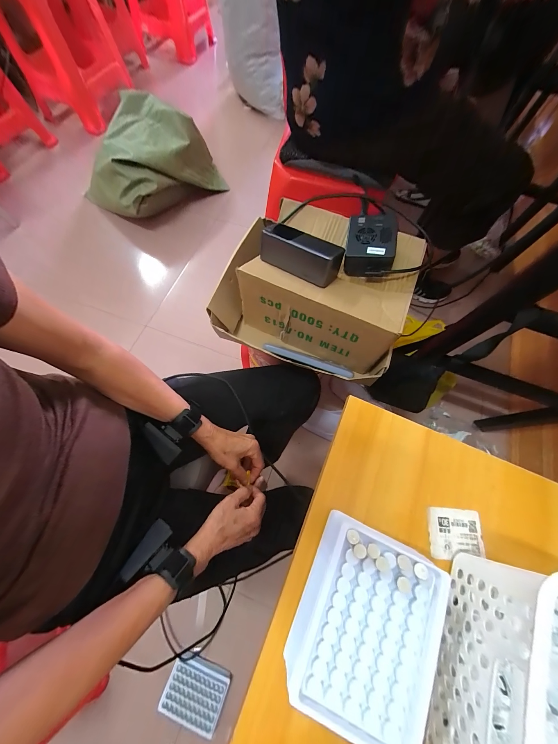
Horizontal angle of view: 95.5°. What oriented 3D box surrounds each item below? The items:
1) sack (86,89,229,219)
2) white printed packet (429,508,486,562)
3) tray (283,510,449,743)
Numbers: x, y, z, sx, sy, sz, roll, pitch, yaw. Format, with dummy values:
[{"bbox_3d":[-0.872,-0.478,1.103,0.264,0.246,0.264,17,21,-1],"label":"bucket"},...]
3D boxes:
[{"bbox_3d":[-0.480,-0.816,0.980,0.297,0.241,0.491,40,73,13],"label":"sack"},{"bbox_3d":[0.192,0.176,0.275,0.057,0.004,0.048,5,69,1],"label":"white printed packet"},{"bbox_3d":[0.075,0.216,0.226,0.109,0.047,0.138,25,70,8],"label":"tray"}]

